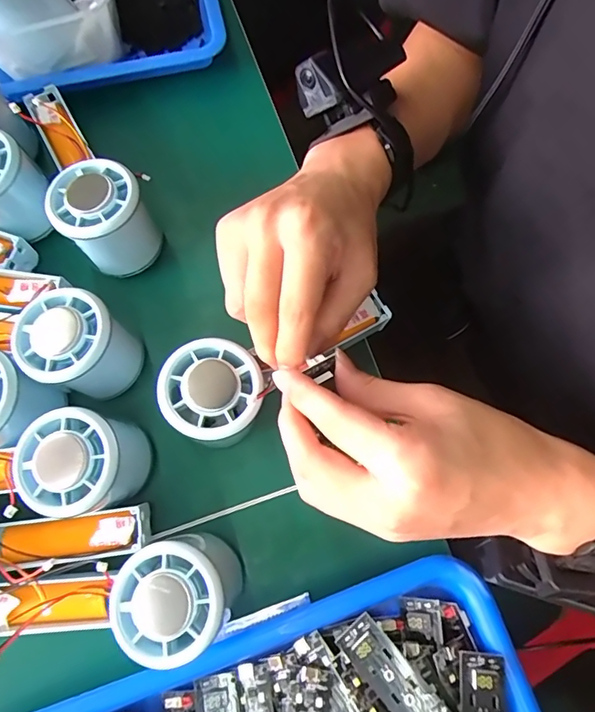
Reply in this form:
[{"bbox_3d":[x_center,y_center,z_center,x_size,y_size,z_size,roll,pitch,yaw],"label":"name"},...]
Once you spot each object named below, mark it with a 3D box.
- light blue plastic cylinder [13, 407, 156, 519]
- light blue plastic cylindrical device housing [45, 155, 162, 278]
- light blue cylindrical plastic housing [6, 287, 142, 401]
[{"bbox_3d":[-0.123,0.064,0.282,0.058,0.062,0.055,0,76,1],"label":"light blue plastic cylinder"},{"bbox_3d":[-0.126,-0.089,0.319,0.055,0.063,0.060,0,76,1],"label":"light blue plastic cylindrical device housing"},{"bbox_3d":[-0.133,-0.004,0.297,0.057,0.060,0.054,0,76,1],"label":"light blue cylindrical plastic housing"}]

